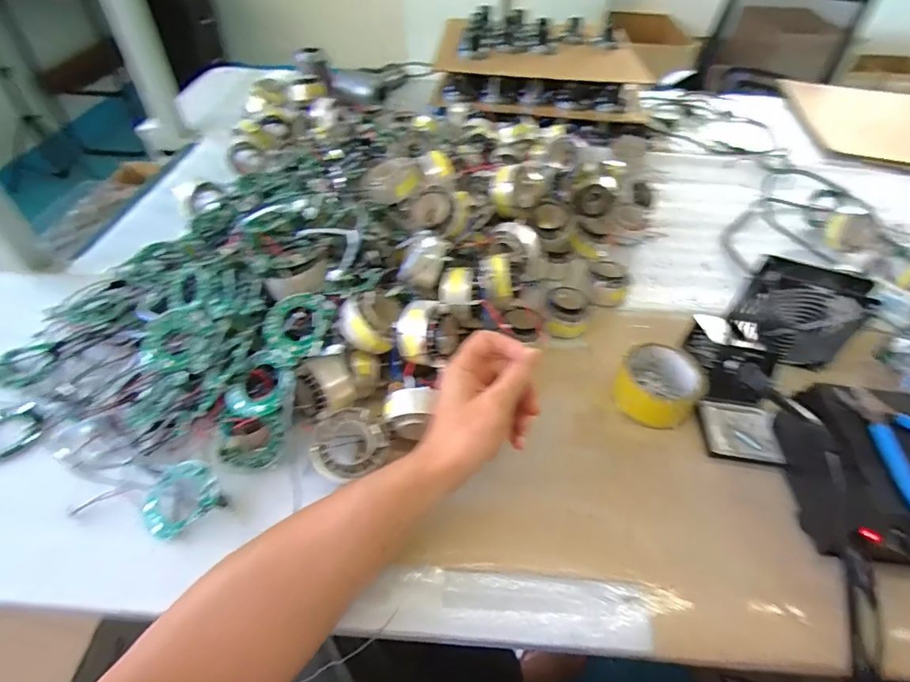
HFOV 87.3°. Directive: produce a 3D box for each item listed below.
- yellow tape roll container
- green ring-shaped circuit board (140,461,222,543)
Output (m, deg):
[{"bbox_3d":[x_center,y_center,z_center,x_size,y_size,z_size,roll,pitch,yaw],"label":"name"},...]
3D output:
[{"bbox_3d":[0.224,0.048,0.532,0.086,0.042,0.089,2,46,-2],"label":"yellow tape roll container"},{"bbox_3d":[-0.248,0.144,0.431,0.061,0.013,0.064,27,66,26],"label":"green ring-shaped circuit board"}]

